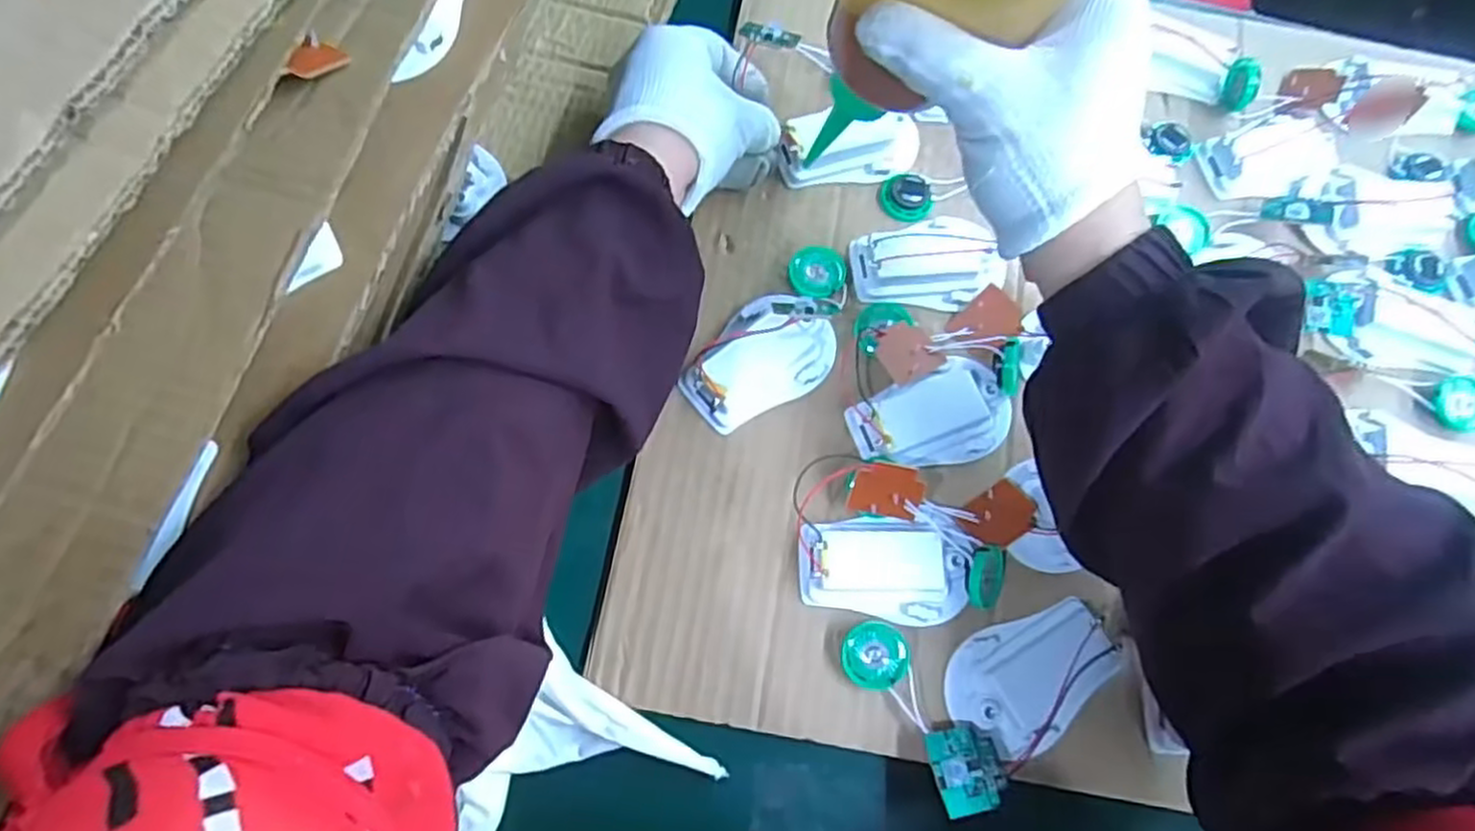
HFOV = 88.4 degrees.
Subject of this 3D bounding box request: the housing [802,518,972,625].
[{"bbox_3d":[0.066,0.069,0.343,0.075,0.015,0.043,8,71,1],"label":"housing"}]

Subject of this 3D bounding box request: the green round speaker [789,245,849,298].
[{"bbox_3d":[0.041,-0.074,0.389,0.028,0.008,0.032,20,71,5],"label":"green round speaker"}]

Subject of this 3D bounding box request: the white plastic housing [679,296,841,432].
[{"bbox_3d":[0.012,-0.031,0.368,0.081,0.021,0.051,-34,75,-12],"label":"white plastic housing"}]

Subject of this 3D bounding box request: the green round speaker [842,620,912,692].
[{"bbox_3d":[0.061,0.106,0.334,0.028,0.010,0.028,1,71,-2],"label":"green round speaker"}]

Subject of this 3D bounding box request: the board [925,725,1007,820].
[{"bbox_3d":[0.095,0.145,0.313,0.029,0.004,0.033,-9,56,-8],"label":"board"}]

